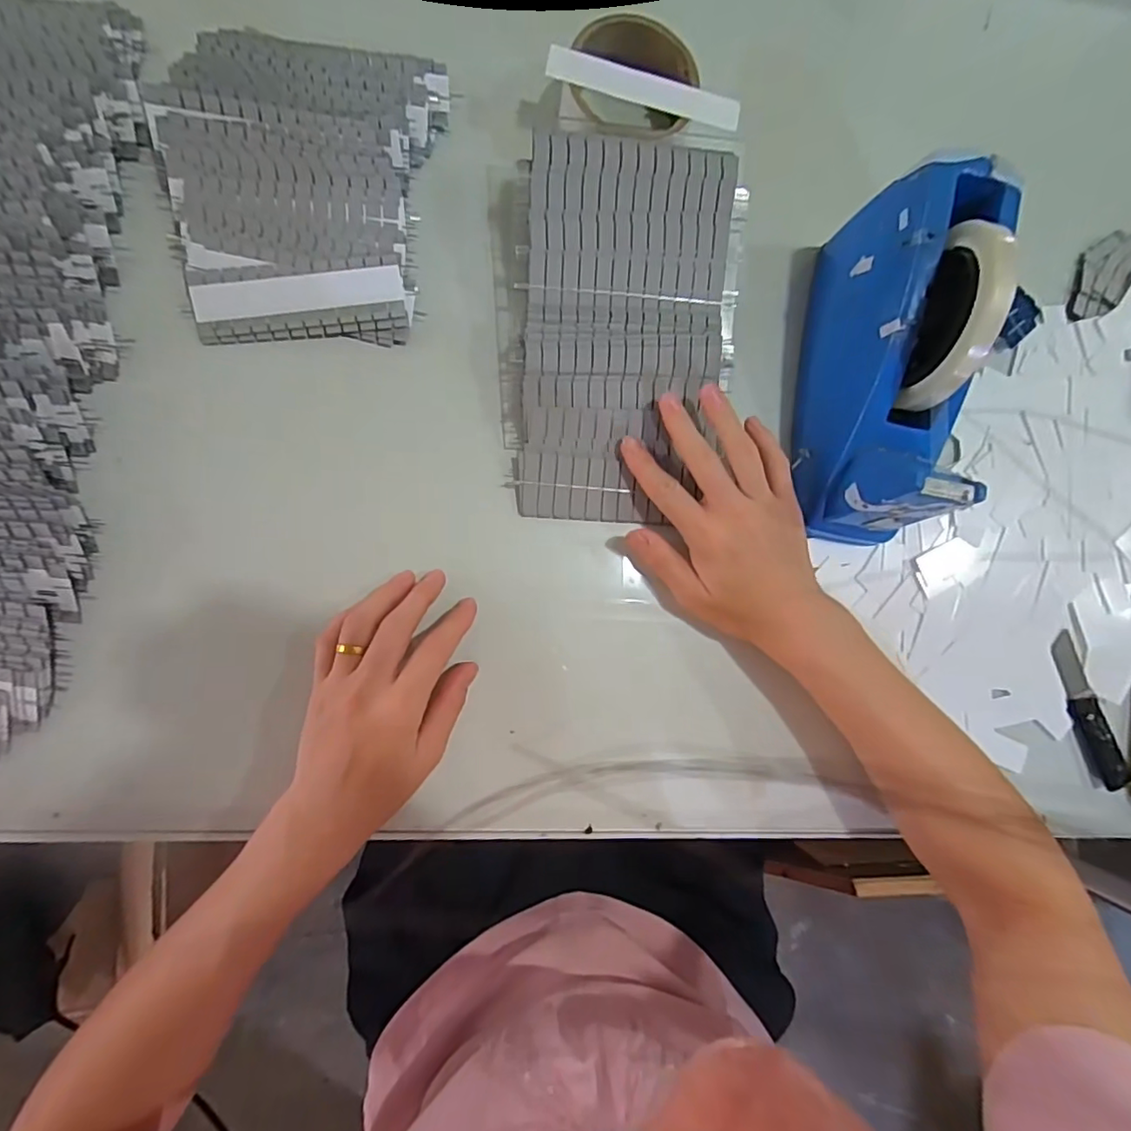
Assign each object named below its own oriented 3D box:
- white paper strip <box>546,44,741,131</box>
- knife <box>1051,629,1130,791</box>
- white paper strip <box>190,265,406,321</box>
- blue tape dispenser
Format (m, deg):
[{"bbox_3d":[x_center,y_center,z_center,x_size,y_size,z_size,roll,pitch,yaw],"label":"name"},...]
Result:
[{"bbox_3d":[0.050,-0.301,0.352,0.123,0.004,0.019,12,98,-6],"label":"white paper strip"},{"bbox_3d":[0.386,0.108,0.412,0.022,0.007,0.118,-23,89,-8],"label":"knife"},{"bbox_3d":[-0.165,-0.169,0.348,0.123,0.005,0.022,-9,95,-6],"label":"white paper strip"},{"bbox_3d":[0.207,-0.124,0.342,0.063,0.127,0.201,8,85,-7],"label":"blue tape dispenser"}]

